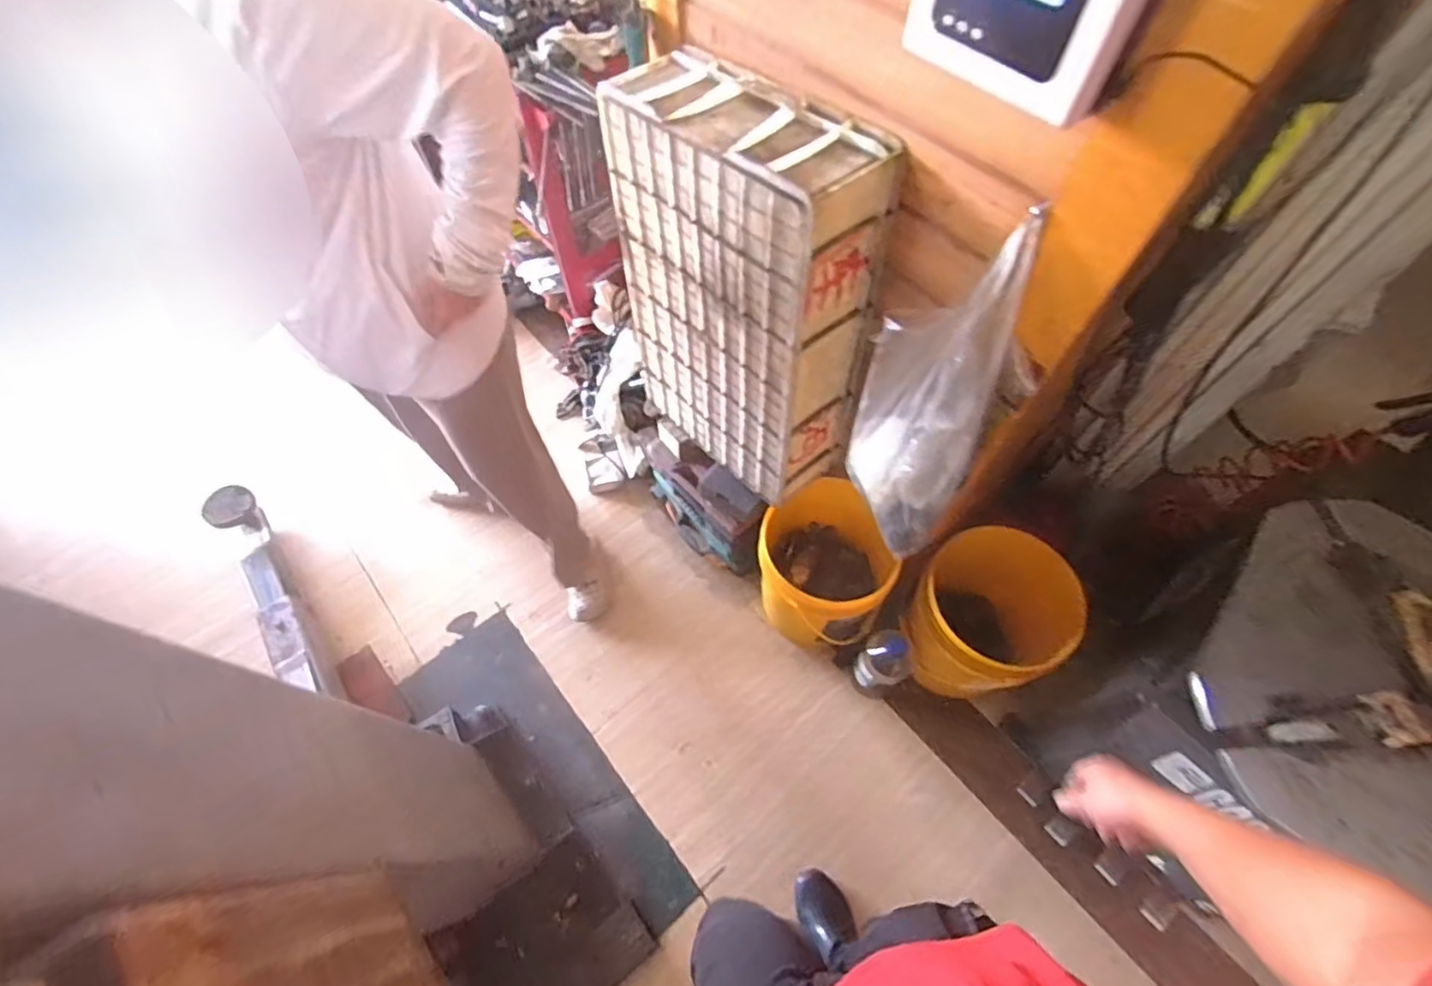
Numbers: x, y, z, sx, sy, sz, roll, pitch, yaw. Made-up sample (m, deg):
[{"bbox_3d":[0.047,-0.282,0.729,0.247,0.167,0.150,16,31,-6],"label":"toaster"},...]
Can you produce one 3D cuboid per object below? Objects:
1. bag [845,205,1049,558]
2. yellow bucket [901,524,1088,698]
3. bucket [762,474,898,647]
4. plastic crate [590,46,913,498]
[{"bbox_3d":[0.286,-0.125,0.793,0.186,0.438,0.096,24,35,13],"label":"bag"},{"bbox_3d":[0.560,0.284,1.335,0.304,0.434,0.293,0,61,0],"label":"yellow bucket"},{"bbox_3d":[0.244,0.169,1.405,0.280,0.356,0.316,27,64,14],"label":"bucket"},{"bbox_3d":[0.035,-0.316,1.035,0.438,0.630,0.182,41,68,20],"label":"plastic crate"}]

